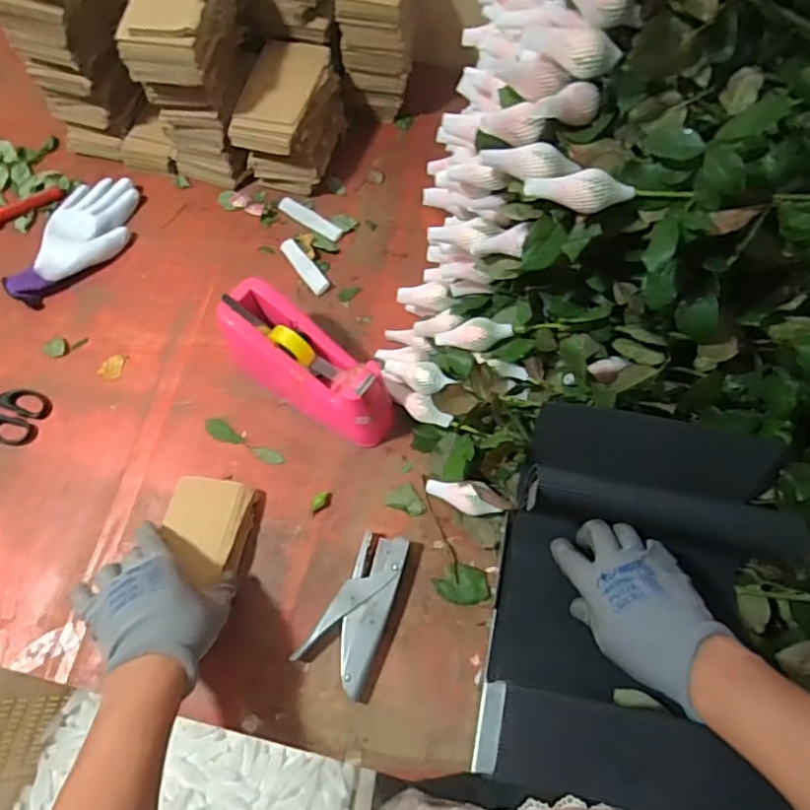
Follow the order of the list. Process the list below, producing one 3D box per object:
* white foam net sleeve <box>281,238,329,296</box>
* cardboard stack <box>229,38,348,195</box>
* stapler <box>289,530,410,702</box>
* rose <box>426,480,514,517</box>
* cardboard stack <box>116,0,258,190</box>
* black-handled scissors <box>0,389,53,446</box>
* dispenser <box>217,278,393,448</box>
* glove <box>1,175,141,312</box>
[{"bbox_3d":[-0.129,-0.176,0.780,0.024,0.008,0.091,-34,71,-16],"label":"white foam net sleeve"},{"bbox_3d":[-0.146,-0.369,0.803,0.108,0.117,0.162,11,66,3],"label":"cardboard stack"},{"bbox_3d":[-0.046,0.199,0.607,0.069,0.023,0.147,21,67,8],"label":"stapler"},{"bbox_3d":[0.066,0.096,0.637,0.096,0.029,0.027,7,62,35],"label":"rose"},{"bbox_3d":[-0.250,-0.400,0.754,0.091,0.225,0.160,7,66,1],"label":"cardboard stack"},{"bbox_3d":[-0.489,-0.005,0.695,0.174,0.008,0.064,18,66,6],"label":"black-handled scissors"},{"bbox_3d":[-0.106,-0.037,0.663,0.198,0.103,0.078,36,71,13],"label":"dispenser"},{"bbox_3d":[-0.411,-0.209,0.771,0.097,0.028,0.199,16,66,5],"label":"glove"}]

